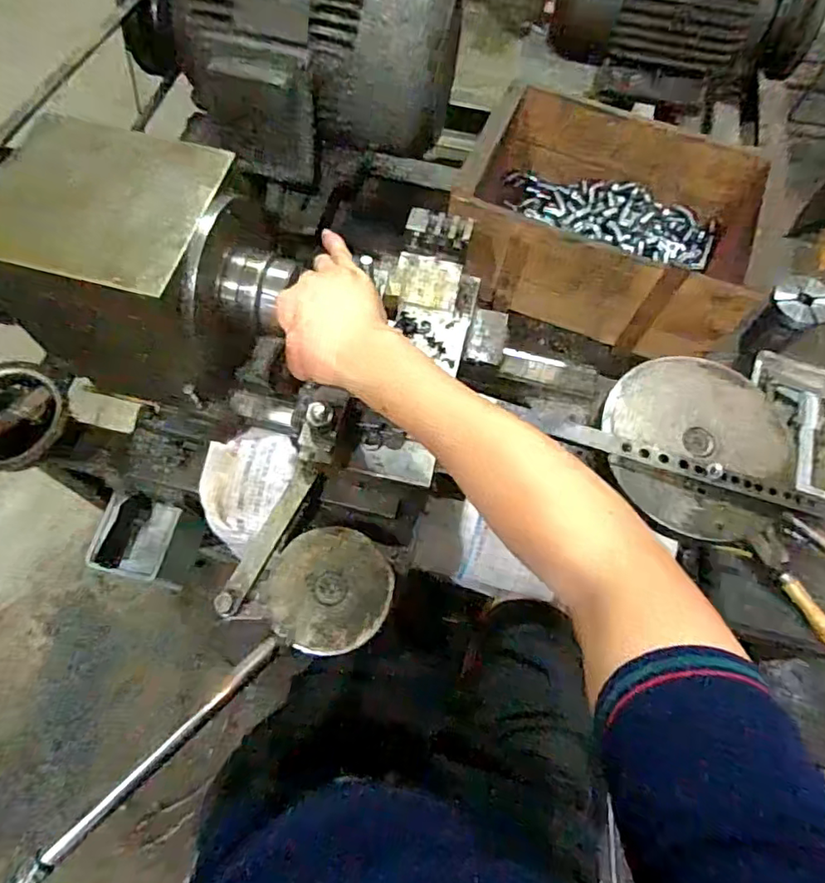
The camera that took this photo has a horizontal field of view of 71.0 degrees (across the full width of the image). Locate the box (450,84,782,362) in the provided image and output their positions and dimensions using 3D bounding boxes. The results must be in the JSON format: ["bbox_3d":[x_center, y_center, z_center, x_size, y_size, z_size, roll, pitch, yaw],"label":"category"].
[{"bbox_3d":[0.247,-0.282,0.748,0.349,0.138,0.262,22,66,7],"label":"box"}]

